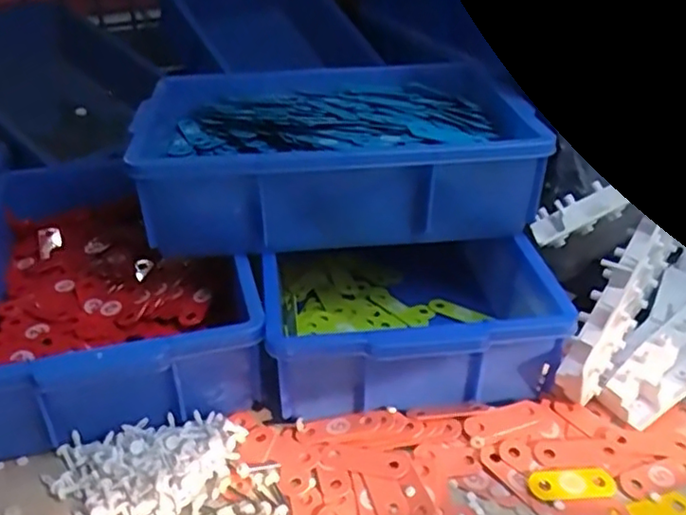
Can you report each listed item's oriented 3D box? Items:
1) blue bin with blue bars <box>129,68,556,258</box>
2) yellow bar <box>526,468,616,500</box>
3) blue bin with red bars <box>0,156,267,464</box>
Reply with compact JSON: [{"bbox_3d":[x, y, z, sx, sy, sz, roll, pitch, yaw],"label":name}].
[{"bbox_3d":[-0.013,-0.112,0.644,0.340,0.092,0.259,-5,33,-7],"label":"blue bin with blue bars"},{"bbox_3d":[0.167,0.165,0.462,0.062,0.004,0.023,-3,33,-4],"label":"yellow bar"},{"bbox_3d":[-0.221,0.020,0.607,0.234,0.097,0.343,-9,34,-13],"label":"blue bin with red bars"}]

